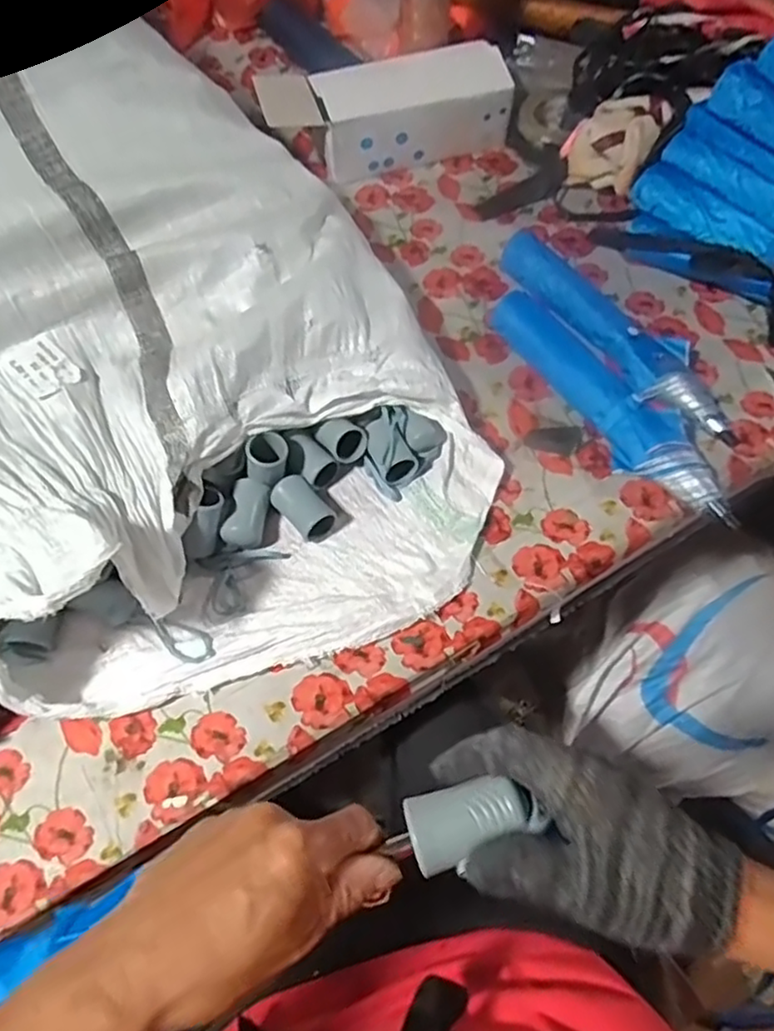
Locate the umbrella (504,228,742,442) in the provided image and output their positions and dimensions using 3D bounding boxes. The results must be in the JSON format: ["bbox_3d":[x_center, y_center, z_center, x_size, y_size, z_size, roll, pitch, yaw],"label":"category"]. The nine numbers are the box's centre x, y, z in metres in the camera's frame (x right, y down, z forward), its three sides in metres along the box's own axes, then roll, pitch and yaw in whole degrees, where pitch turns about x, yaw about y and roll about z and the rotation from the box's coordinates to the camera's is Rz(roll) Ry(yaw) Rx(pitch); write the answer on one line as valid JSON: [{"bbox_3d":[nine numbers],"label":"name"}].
[{"bbox_3d":[0.250,-0.198,0.722,0.076,0.047,0.325,-36,69,-17],"label":"umbrella"}]

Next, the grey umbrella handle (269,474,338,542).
[{"bbox_3d":[-0.078,-0.007,0.625,0.038,0.029,0.064,-39,70,-18],"label":"grey umbrella handle"}]

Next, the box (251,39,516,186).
[{"bbox_3d":[0.000,-0.512,0.850,0.311,0.100,0.103,-9,64,-5],"label":"box"}]

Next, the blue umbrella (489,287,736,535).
[{"bbox_3d":[0.230,-0.115,0.680,0.071,0.047,0.314,-31,68,-15],"label":"blue umbrella"}]

